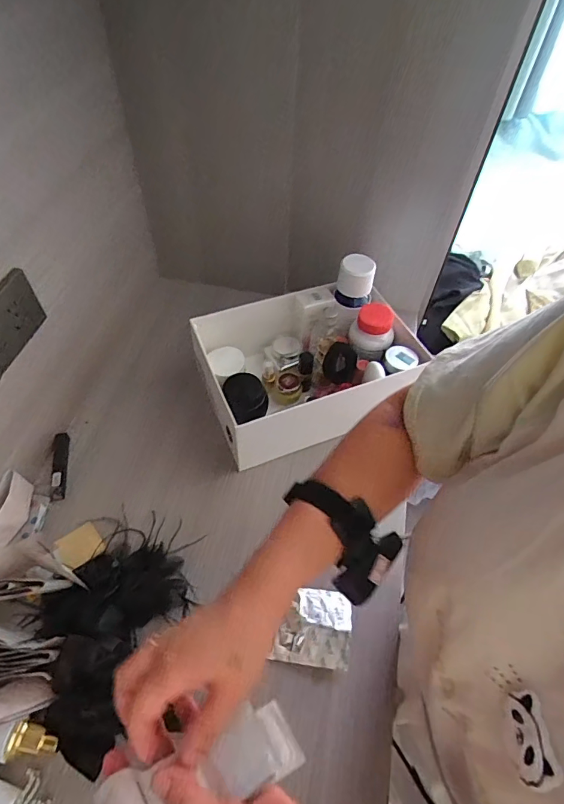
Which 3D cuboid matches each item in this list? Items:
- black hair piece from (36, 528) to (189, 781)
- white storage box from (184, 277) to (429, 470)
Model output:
[{"bbox_3d":[-0.188,0.243,0.480,0.165,0.057,0.197,31,58,19],"label":"black hair piece"},{"bbox_3d":[0.041,-0.053,0.672,0.294,0.125,0.207,-15,55,-13],"label":"white storage box"}]

